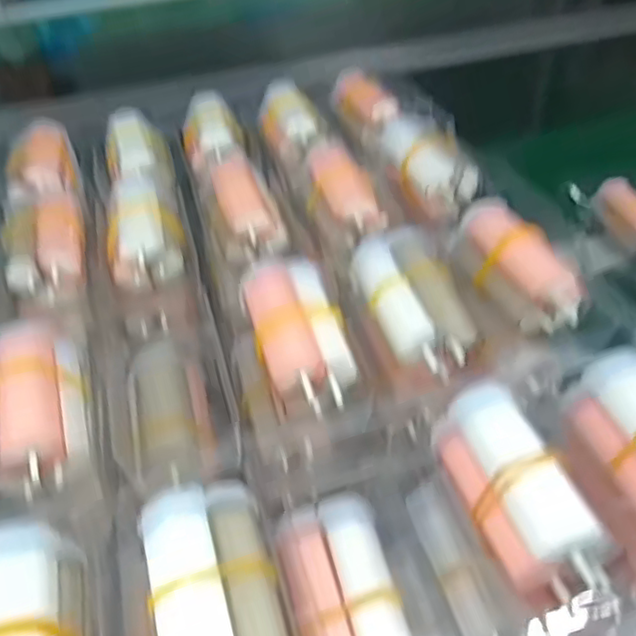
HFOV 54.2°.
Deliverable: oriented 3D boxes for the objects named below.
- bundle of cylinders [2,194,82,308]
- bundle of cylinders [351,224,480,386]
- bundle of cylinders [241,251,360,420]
[{"bbox_3d":[-0.133,-0.037,0.304,0.032,0.022,0.054,-12,43,-8],"label":"bundle of cylinders"},{"bbox_3d":[0.039,-0.010,0.264,0.031,0.020,0.070,-13,44,-10],"label":"bundle of cylinders"},{"bbox_3d":[-0.008,0.003,0.254,0.034,0.018,0.070,-11,43,-8],"label":"bundle of cylinders"}]

